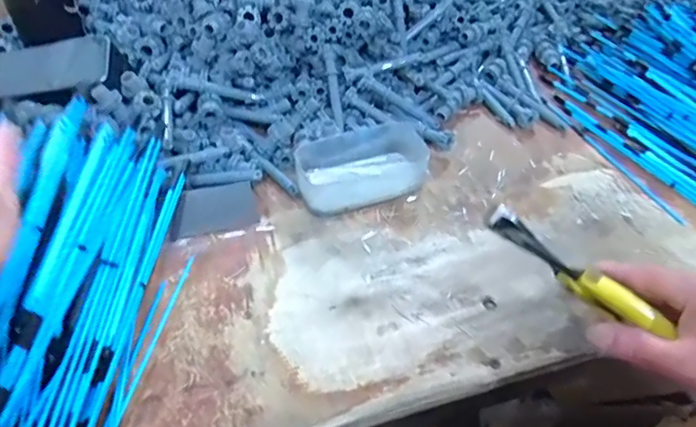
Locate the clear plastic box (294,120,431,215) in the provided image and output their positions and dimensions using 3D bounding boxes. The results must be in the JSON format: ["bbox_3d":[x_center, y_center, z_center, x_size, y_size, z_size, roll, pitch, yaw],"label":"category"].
[{"bbox_3d":[0.015,-0.048,0.492,0.128,0.028,0.084,-14,49,-15],"label":"clear plastic box"}]

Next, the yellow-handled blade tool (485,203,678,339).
[{"bbox_3d":[0.131,0.036,0.307,0.115,0.021,0.017,37,54,12],"label":"yellow-handled blade tool"}]

